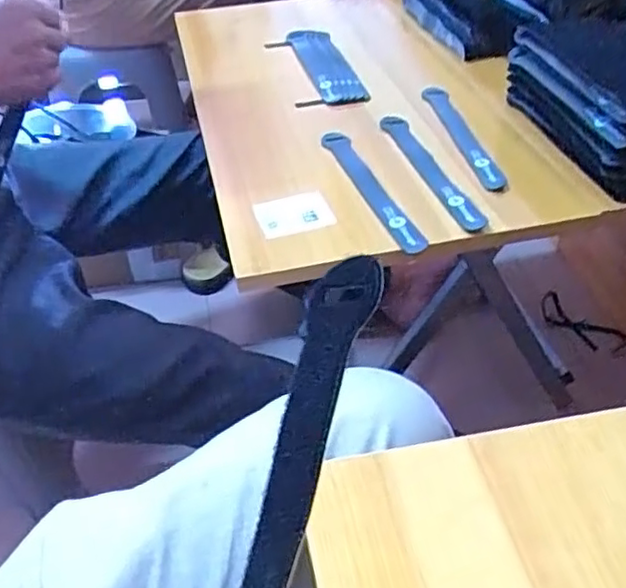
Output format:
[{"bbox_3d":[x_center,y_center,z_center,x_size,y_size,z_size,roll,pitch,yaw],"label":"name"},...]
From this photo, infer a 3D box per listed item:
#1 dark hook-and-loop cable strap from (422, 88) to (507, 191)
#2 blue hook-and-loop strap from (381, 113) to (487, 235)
[{"bbox_3d":[0.144,-0.155,0.634,0.025,0.009,0.188,-7,41,-4],"label":"dark hook-and-loop cable strap"},{"bbox_3d":[0.107,-0.115,0.591,0.028,0.008,0.190,-13,42,-10],"label":"blue hook-and-loop strap"}]

